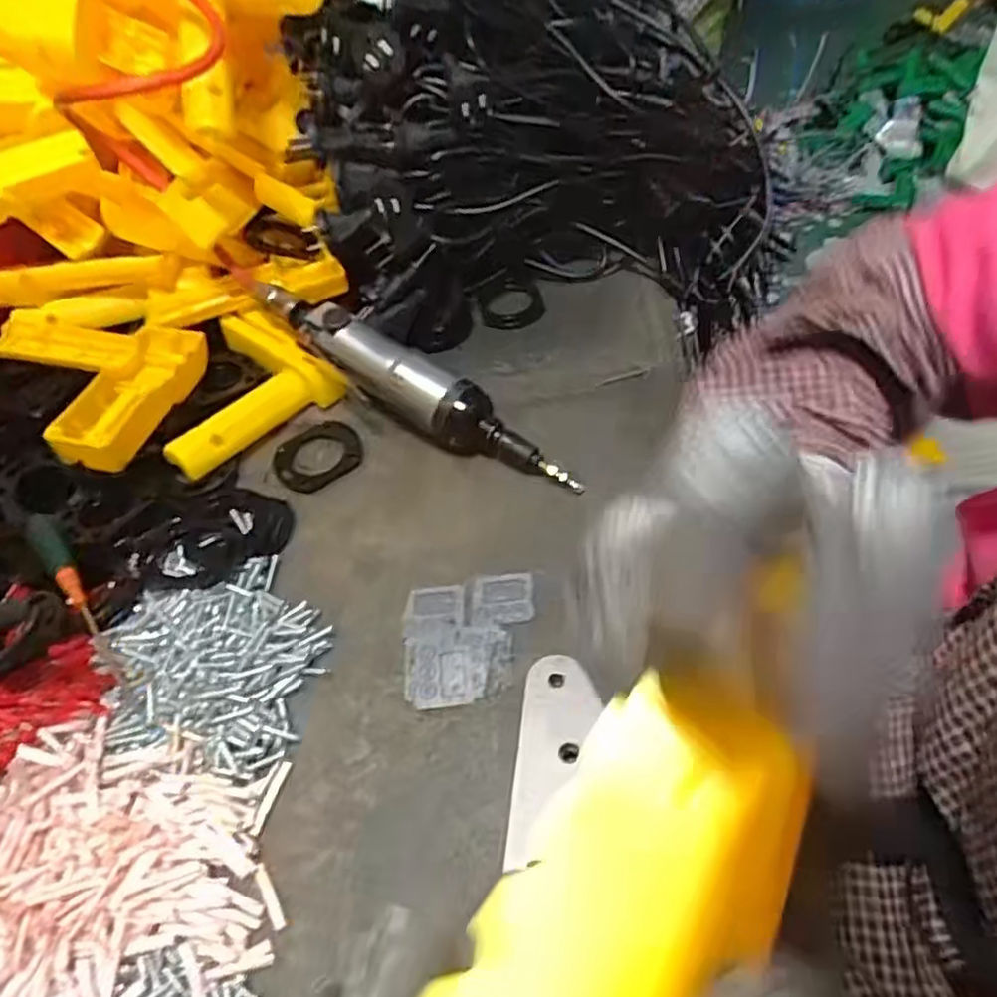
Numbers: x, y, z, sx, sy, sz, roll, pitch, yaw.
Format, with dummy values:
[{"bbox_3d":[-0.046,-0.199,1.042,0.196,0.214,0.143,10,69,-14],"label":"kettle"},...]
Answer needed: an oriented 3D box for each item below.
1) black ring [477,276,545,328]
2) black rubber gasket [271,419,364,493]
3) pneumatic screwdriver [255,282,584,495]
[{"bbox_3d":[0.010,-0.153,0.528,0.049,0.007,0.055,-7,53,-1],"label":"black ring"},{"bbox_3d":[-0.120,-0.029,0.452,0.058,0.005,0.052,-31,57,-19],"label":"black rubber gasket"},{"bbox_3d":[-0.065,-0.077,0.448,0.267,0.051,0.034,29,60,23],"label":"pneumatic screwdriver"}]

